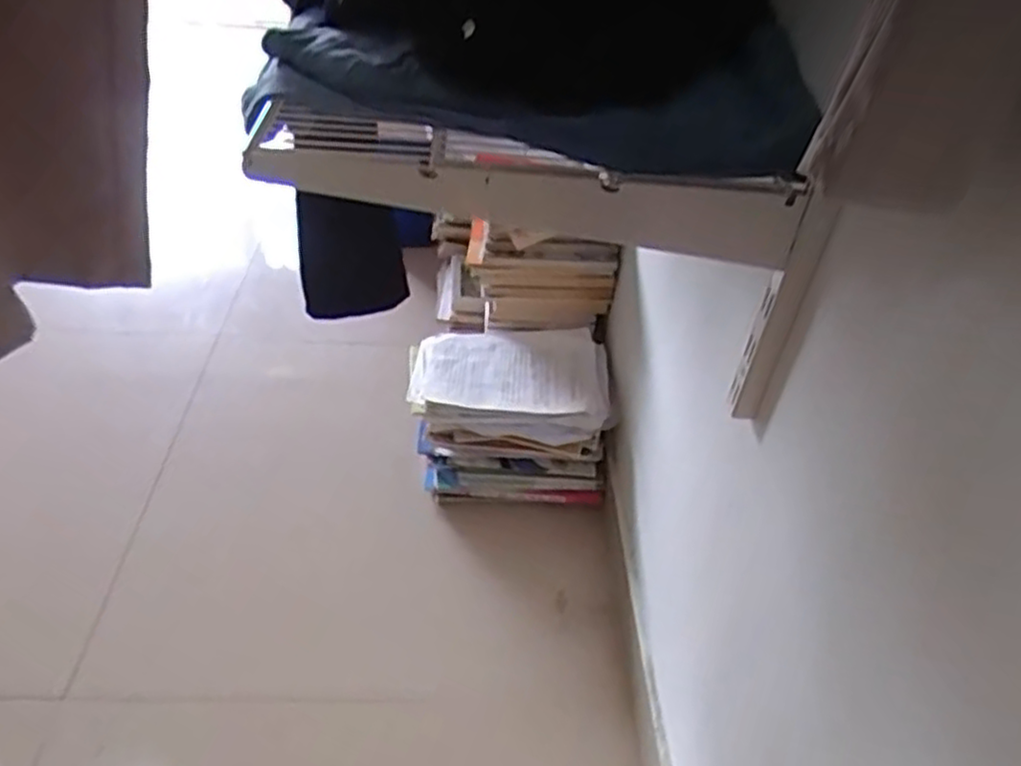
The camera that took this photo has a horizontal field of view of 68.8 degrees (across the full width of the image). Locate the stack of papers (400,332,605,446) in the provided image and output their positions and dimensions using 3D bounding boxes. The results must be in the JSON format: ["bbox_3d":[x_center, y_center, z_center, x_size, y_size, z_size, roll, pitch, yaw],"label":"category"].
[{"bbox_3d":[-0.006,-0.005,1.330,0.342,0.092,0.271,7,33,-2],"label":"stack of papers"}]

